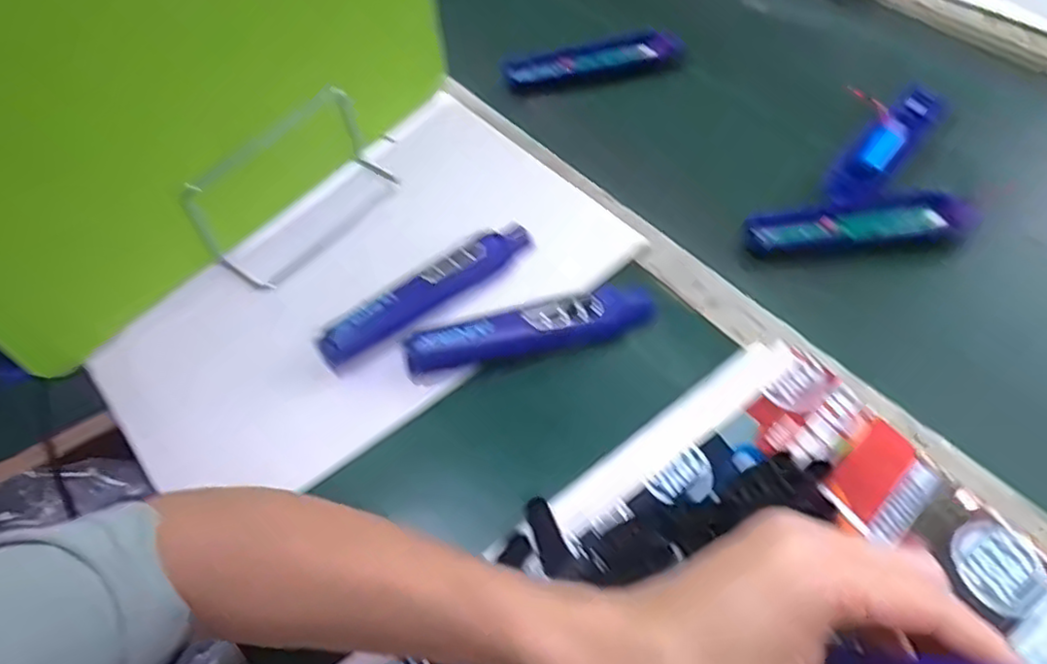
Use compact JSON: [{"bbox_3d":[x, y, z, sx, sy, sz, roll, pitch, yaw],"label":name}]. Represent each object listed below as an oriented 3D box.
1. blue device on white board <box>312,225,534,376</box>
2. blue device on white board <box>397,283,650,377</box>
[{"bbox_3d":[-0.069,-0.032,0.496,0.171,0.023,0.032,-35,63,-19],"label":"blue device on white board"},{"bbox_3d":[0.005,-0.001,0.474,0.166,0.032,0.034,-12,58,-6],"label":"blue device on white board"}]

